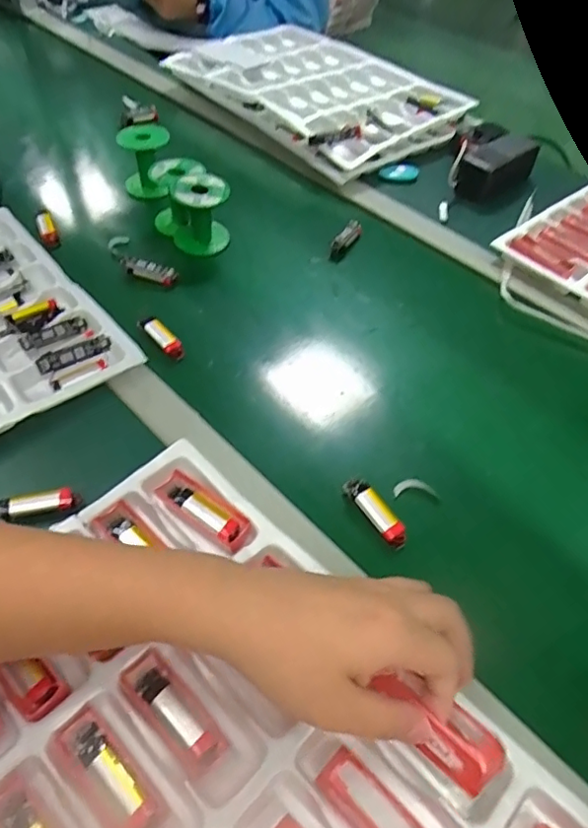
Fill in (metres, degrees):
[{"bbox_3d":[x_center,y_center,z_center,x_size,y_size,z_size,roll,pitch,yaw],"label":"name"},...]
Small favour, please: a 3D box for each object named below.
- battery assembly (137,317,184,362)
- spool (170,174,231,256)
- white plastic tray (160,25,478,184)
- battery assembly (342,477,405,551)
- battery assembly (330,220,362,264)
[{"bbox_3d":[-0.138,-0.080,0.588,0.057,0.020,0.020,44,58,14],"label":"battery assembly"},{"bbox_3d":[-0.114,-0.240,0.698,0.066,0.085,0.055,-4,50,-7],"label":"spool"},{"bbox_3d":[0.047,-0.561,0.983,0.341,0.061,0.483,-31,58,-26],"label":"white plastic tray"},{"bbox_3d":[0.066,0.081,0.467,0.020,0.017,0.065,-24,55,-22],"label":"battery assembly"},{"bbox_3d":[0.066,-0.224,0.726,0.021,0.014,0.088,22,52,15],"label":"battery assembly"}]

